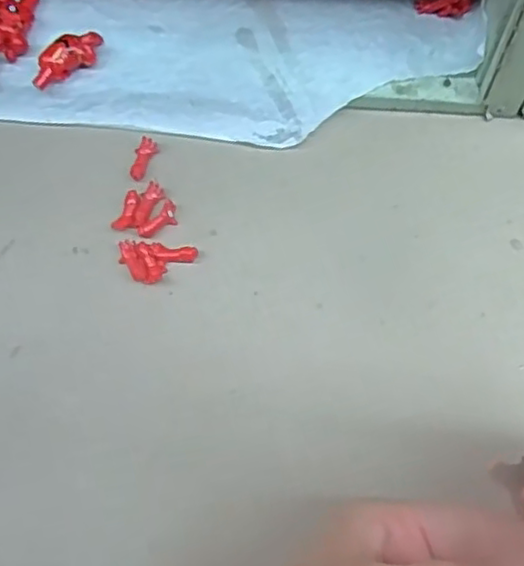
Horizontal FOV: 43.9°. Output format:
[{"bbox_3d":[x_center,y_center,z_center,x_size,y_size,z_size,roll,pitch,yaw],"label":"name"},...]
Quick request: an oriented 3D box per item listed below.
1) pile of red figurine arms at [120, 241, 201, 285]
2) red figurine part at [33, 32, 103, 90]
[{"bbox_3d":[-0.051,-0.009,0.316,0.037,0.006,0.020,5,71,3],"label":"pile of red figurine arms"},{"bbox_3d":[-0.100,-0.115,0.334,0.041,0.014,0.014,-32,73,-9],"label":"red figurine part"}]

